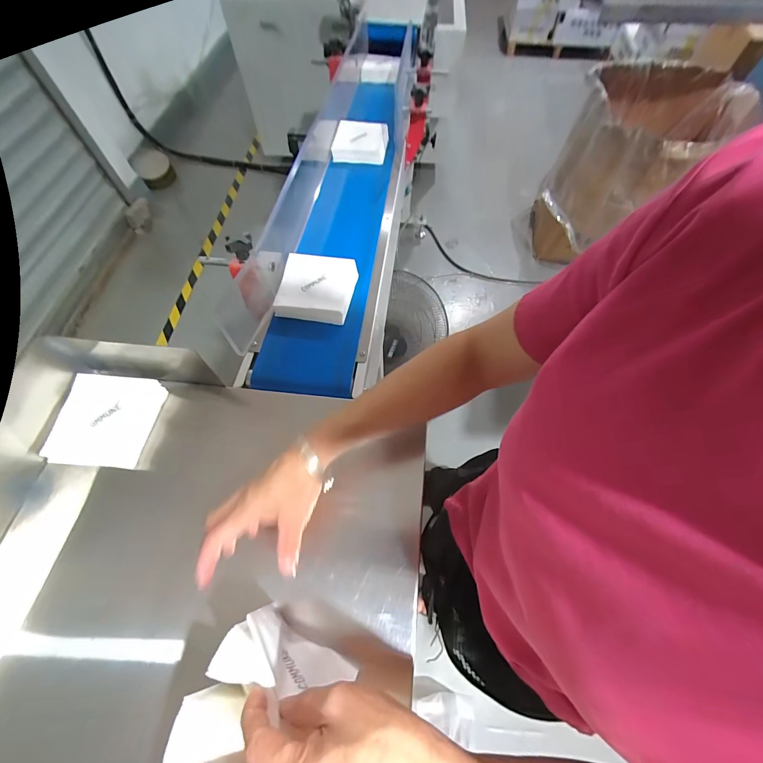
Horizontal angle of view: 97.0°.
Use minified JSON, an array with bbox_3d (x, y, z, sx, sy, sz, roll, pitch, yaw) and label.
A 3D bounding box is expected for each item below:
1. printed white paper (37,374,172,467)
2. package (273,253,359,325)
[{"bbox_3d":[-0.375,0.052,0.461,0.117,0.013,0.122,8,74,-11],"label":"printed white paper"},{"bbox_3d":[-0.110,-0.162,0.578,0.124,0.038,0.116,7,62,4],"label":"package"}]

